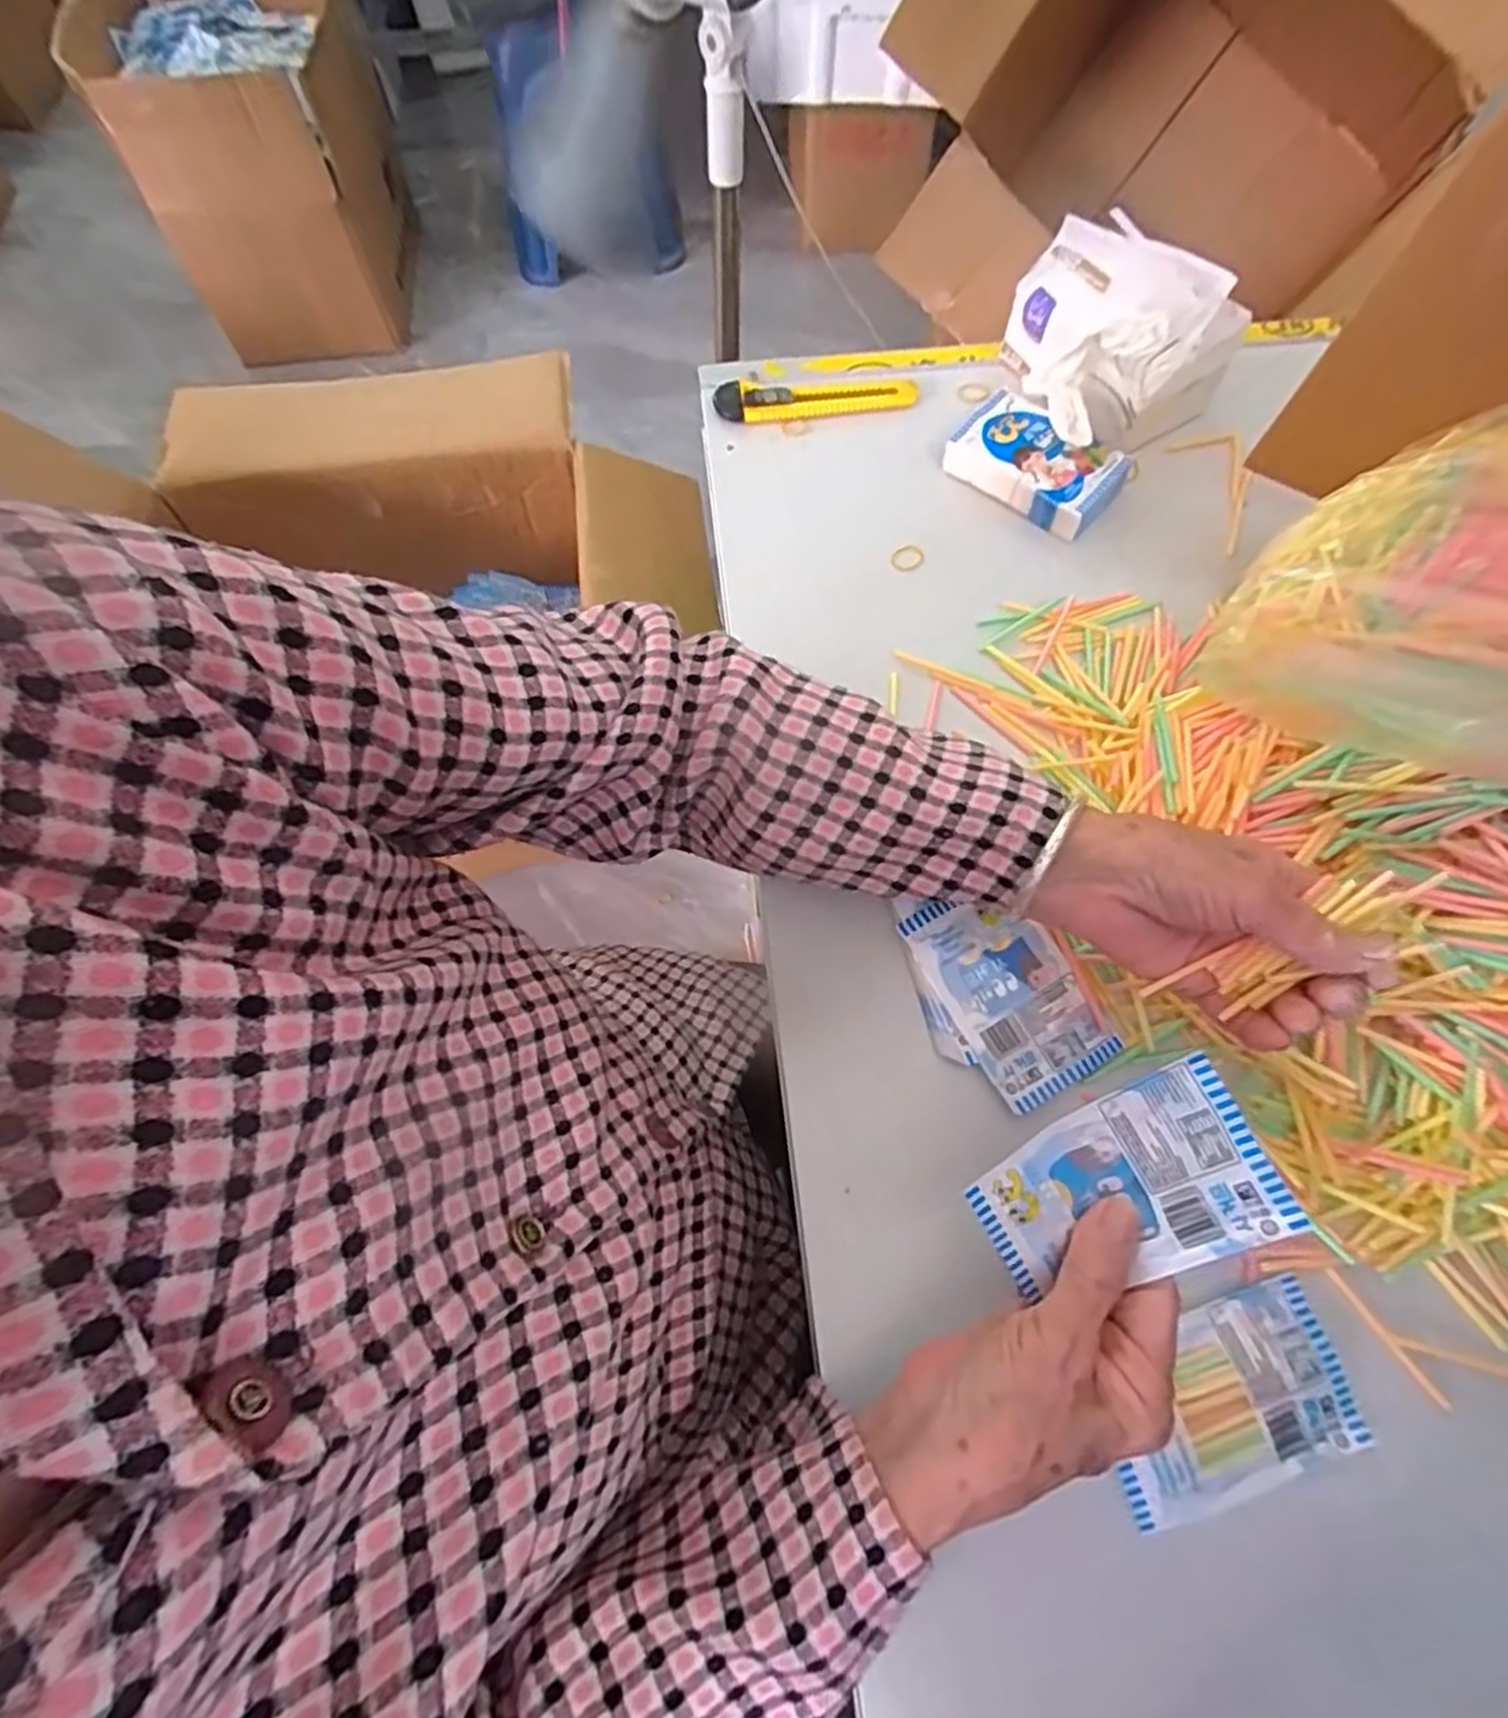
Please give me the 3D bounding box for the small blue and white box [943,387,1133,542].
[{"bbox_3d":[0.192,-0.271,0.520,0.110,0.025,0.066,36,71,15],"label":"small blue and white box"}]

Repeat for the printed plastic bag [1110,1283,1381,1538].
[{"bbox_3d":[0.196,0.224,0.316,0.104,0.004,0.065,-15,67,-6],"label":"printed plastic bag"}]

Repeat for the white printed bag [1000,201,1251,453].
[{"bbox_3d":[0.236,-0.339,0.509,0.148,0.095,0.104,26,69,11],"label":"white printed bag"}]

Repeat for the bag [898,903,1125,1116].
[{"bbox_3d":[0.128,0.065,0.381,0.065,0.010,0.103,-26,69,-10],"label":"bag"}]

